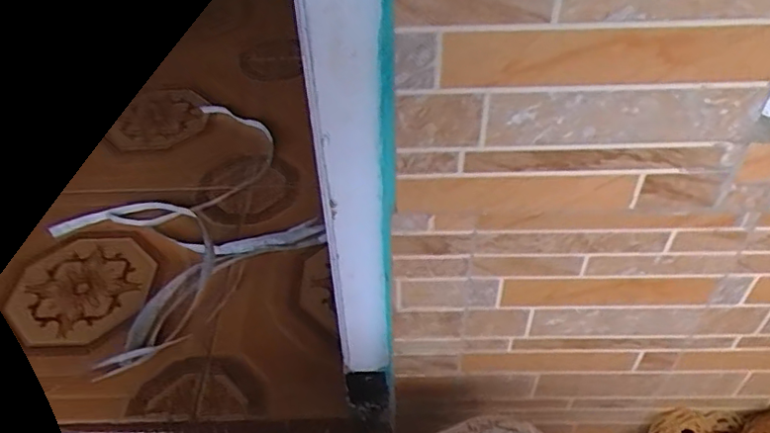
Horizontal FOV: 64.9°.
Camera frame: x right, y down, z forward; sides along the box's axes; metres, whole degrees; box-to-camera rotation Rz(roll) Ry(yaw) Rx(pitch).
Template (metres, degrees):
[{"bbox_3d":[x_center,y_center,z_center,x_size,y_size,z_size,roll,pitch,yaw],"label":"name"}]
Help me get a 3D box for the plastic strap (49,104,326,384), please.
[{"bbox_3d":[-0.292,-0.011,0.908,0.425,0.037,0.378,-35,53,-28],"label":"plastic strap"}]

